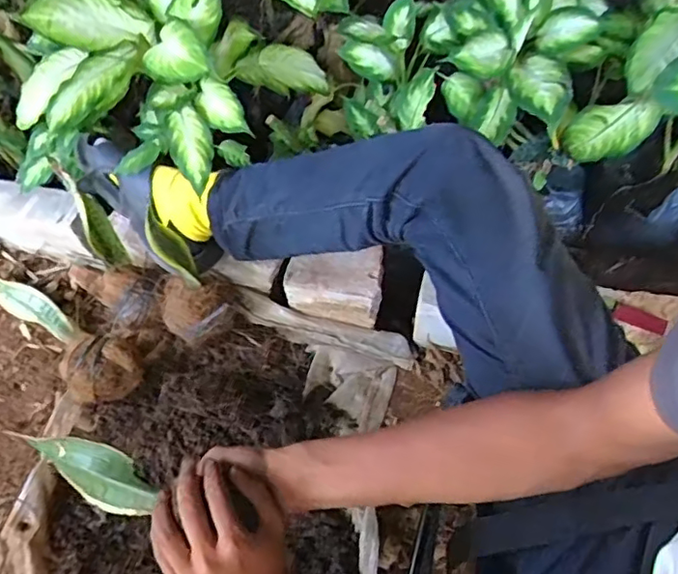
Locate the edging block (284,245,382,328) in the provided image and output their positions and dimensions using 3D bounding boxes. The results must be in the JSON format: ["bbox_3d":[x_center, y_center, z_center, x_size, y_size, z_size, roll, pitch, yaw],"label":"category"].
[{"bbox_3d":[-0.005,-0.008,0.890,0.138,0.089,0.078,10,57,7],"label":"edging block"}]

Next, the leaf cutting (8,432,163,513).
[{"bbox_3d":[-0.240,0.183,0.583,0.164,0.040,0.049,17,58,23],"label":"leaf cutting"}]

